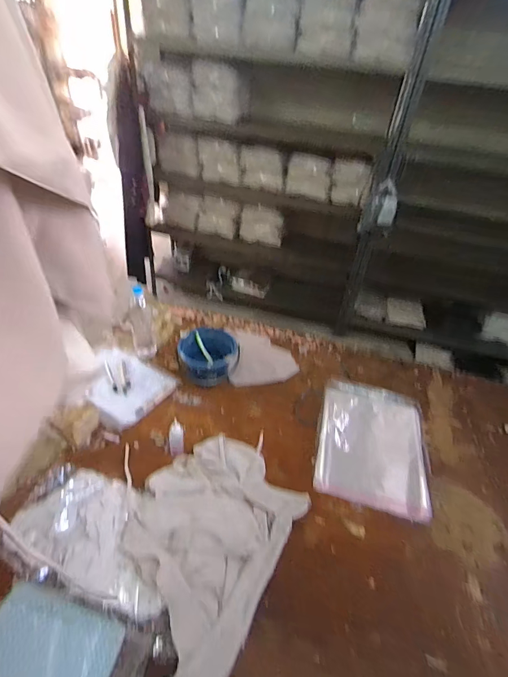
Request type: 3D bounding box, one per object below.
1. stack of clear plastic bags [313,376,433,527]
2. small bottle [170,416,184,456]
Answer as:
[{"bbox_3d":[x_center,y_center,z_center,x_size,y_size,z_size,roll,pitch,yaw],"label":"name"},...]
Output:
[{"bbox_3d":[0.375,0.313,1.112,0.337,0.041,0.446,12,40,7],"label":"stack of clear plastic bags"},{"bbox_3d":[-0.216,0.281,1.006,0.043,0.114,0.042,-6,41,-15],"label":"small bottle"}]

